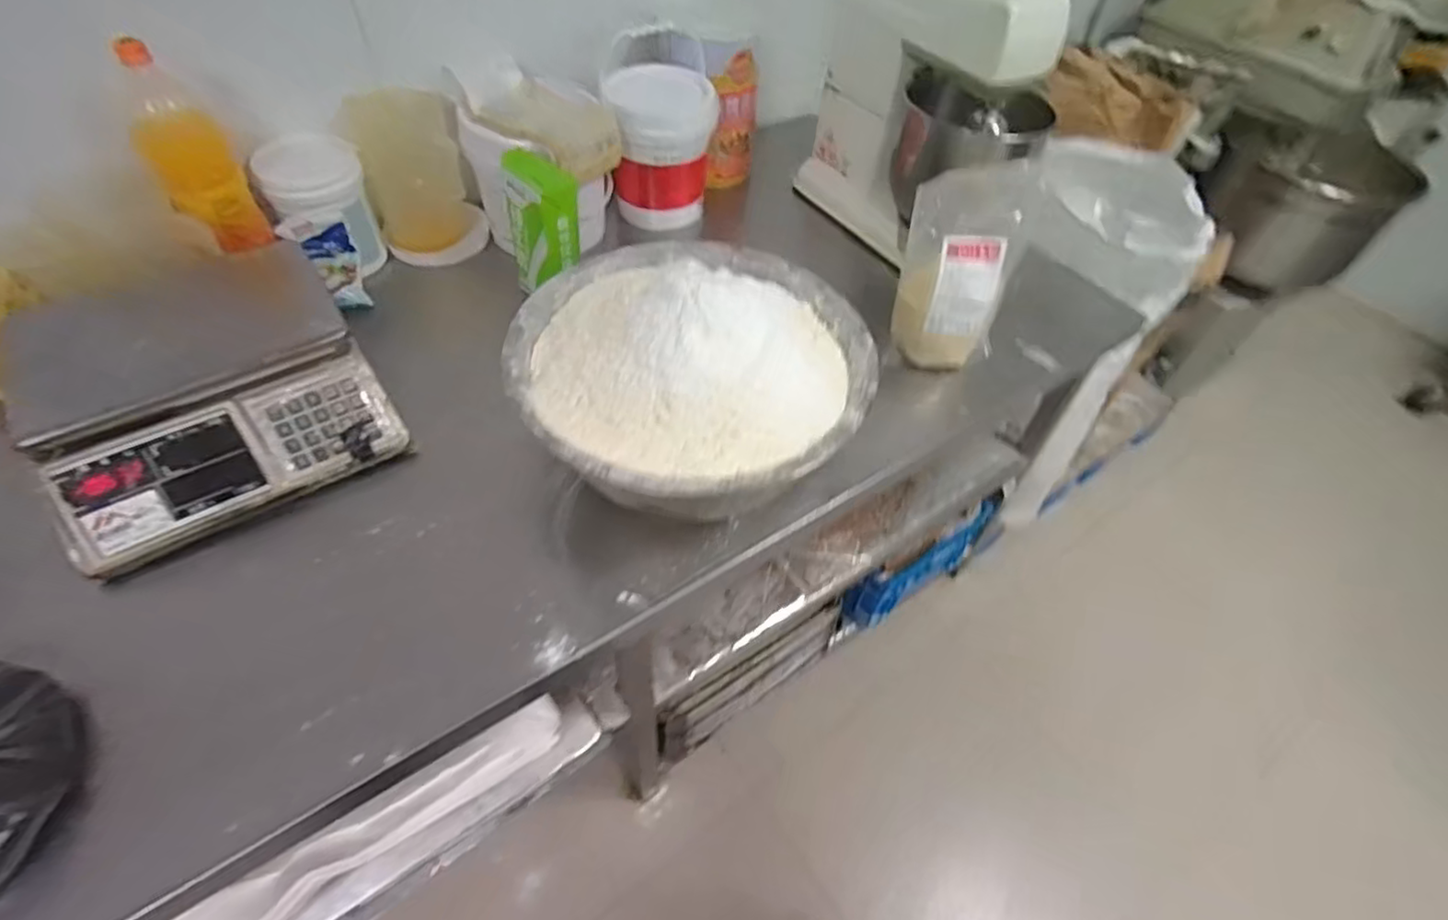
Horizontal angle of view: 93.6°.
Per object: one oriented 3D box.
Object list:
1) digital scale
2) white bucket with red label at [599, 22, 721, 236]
[{"bbox_3d":[-0.630,-0.096,0.828,0.325,0.147,0.391,-29,56,-27],"label":"digital scale"},{"bbox_3d":[-0.102,-0.555,1.149,0.171,0.284,0.174,2,48,-2],"label":"white bucket with red label"}]

